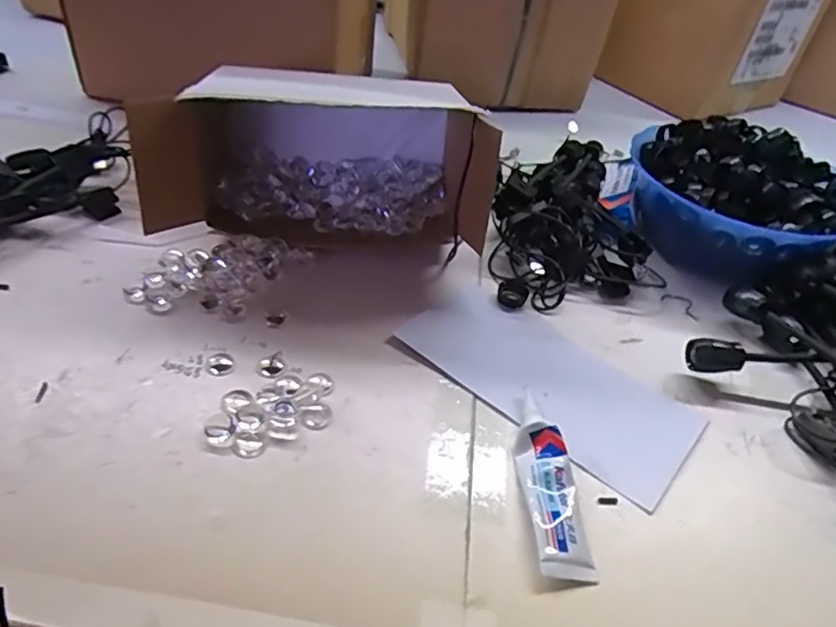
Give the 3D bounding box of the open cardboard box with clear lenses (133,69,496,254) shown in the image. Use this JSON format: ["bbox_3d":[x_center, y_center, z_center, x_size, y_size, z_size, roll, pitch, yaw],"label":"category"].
[{"bbox_3d":[-0.096,-0.163,0.596,0.310,0.133,0.237,6,40,-4],"label":"open cardboard box with clear lenses"}]

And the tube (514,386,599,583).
[{"bbox_3d":[0.088,0.110,0.408,0.036,0.021,0.131,3,40,-7],"label":"tube"}]

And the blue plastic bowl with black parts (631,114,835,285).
[{"bbox_3d":[0.348,-0.120,0.649,0.204,0.100,0.198,5,40,-5],"label":"blue plastic bowl with black parts"}]

